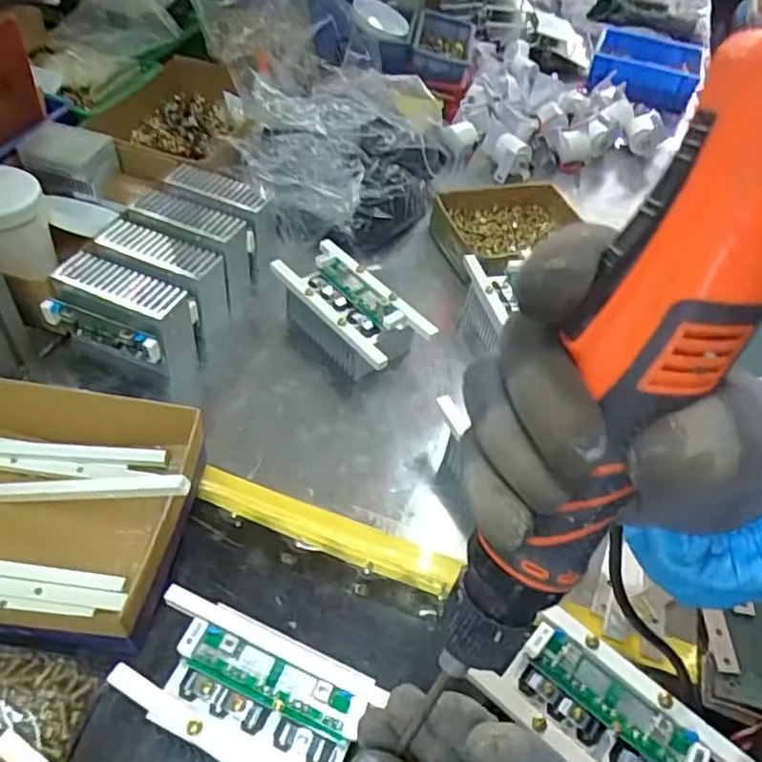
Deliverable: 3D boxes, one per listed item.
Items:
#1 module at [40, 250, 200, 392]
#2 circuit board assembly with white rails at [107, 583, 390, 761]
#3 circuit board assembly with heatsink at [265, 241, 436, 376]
[{"bbox_3d":[-0.242,-0.056,0.610,0.121,0.094,0.068,19,49,10],"label":"module"},{"bbox_3d":[-0.073,0.195,0.396,0.170,0.017,0.082,25,51,15],"label":"circuit board assembly with white rails"},{"bbox_3d":[-0.032,-0.069,0.672,0.085,0.062,0.168,-34,60,-31],"label":"circuit board assembly with heatsink"}]

